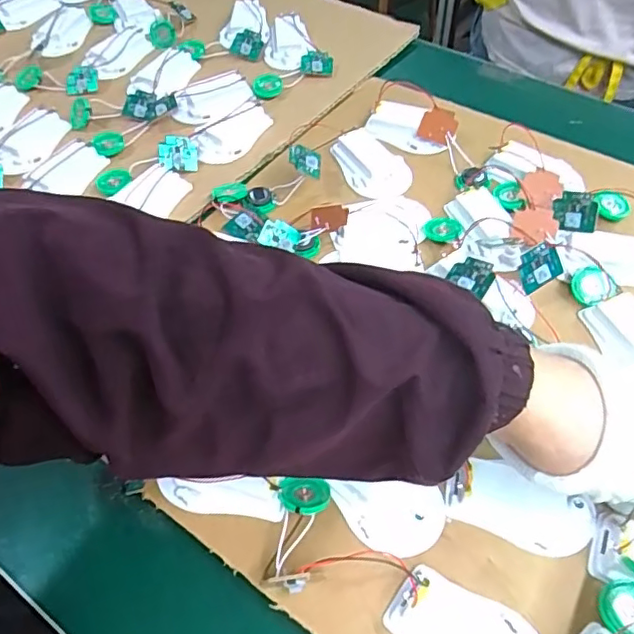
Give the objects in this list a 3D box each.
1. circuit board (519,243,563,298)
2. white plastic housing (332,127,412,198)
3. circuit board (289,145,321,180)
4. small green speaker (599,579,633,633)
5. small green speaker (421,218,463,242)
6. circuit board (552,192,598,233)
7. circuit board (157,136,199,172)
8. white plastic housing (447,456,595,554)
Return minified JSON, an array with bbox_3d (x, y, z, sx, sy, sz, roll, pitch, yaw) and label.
[{"bbox_3d":[0.151,-0.033,0.389,0.032,0.009,0.031,-30,107,-2],"label":"circuit board"},{"bbox_3d":[0.049,-0.131,0.487,0.049,0.013,0.074,-30,59,-18],"label":"white plastic housing"},{"bbox_3d":[-0.009,-0.127,0.464,0.029,0.005,0.023,11,77,-33],"label":"circuit board"},{"bbox_3d":[0.158,0.147,0.284,0.029,0.004,0.027,-1,54,1],"label":"small green speaker"},{"bbox_3d":[0.097,-0.068,0.441,0.029,0.006,0.024,7,55,7],"label":"small green speaker"},{"bbox_3d":[0.188,-0.076,0.416,0.030,0.028,0.004,8,19,23],"label":"circuit board"},{"bbox_3d":[-0.120,-0.141,0.496,0.033,0.029,0.004,-2,17,-21],"label":"circuit board"},{"bbox_3d":[0.112,0.105,0.312,0.077,0.013,0.037,17,57,14],"label":"white plastic housing"}]

